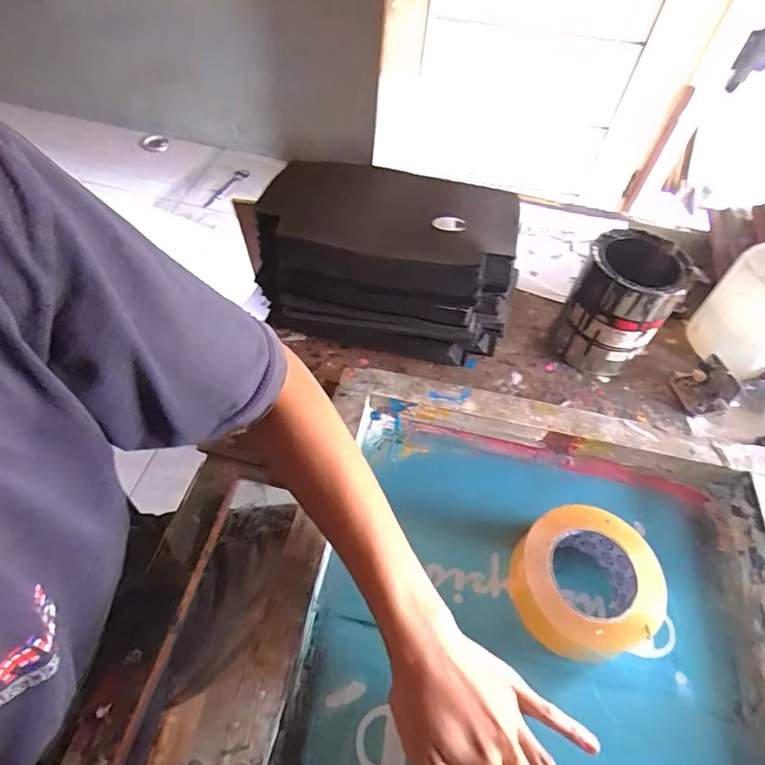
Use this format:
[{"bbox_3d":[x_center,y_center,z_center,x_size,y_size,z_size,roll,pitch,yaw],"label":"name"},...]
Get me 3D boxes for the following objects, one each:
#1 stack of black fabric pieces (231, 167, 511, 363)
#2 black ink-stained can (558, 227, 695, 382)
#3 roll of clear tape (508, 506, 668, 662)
[{"bbox_3d":[0.009,-0.150,0.637,0.289,0.152,0.198,10,53,4],"label":"stack of black fabric pieces"},{"bbox_3d":[0.282,-0.090,0.612,0.101,0.144,0.103,2,53,-2],"label":"black ink-stained can"},{"bbox_3d":[0.187,0.178,0.457,0.127,0.055,0.116,2,53,-2],"label":"roll of clear tape"}]

